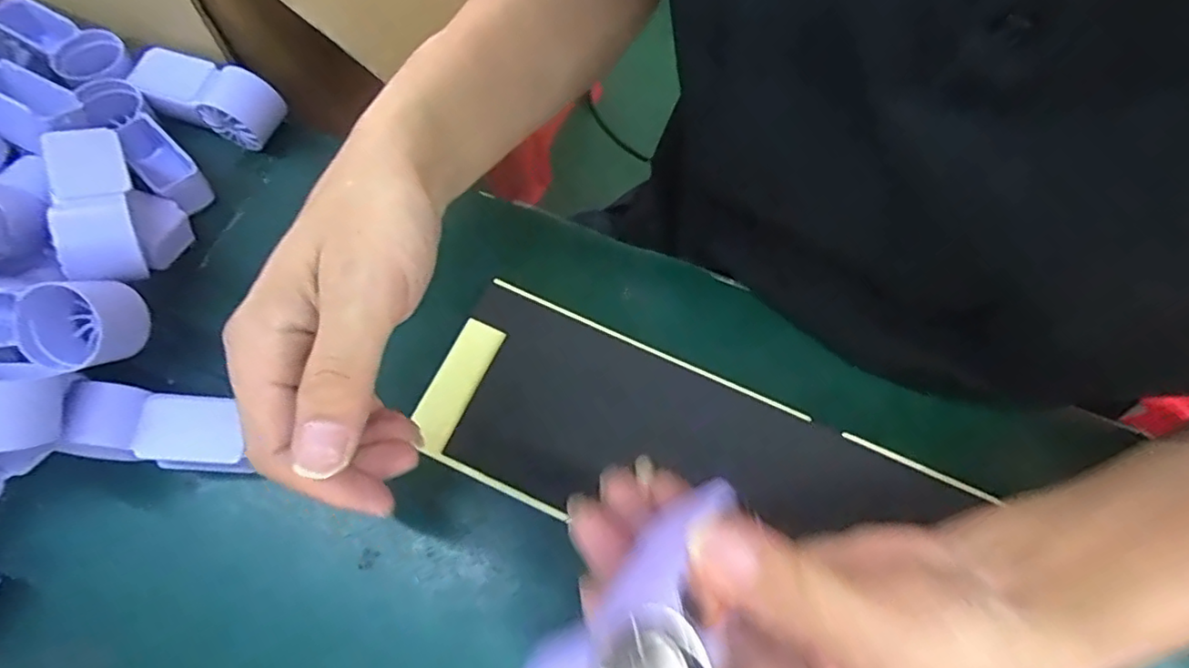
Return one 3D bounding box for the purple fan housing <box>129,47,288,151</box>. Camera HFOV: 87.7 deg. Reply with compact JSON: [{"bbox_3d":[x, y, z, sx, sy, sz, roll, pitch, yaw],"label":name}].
[{"bbox_3d":[-0.236,-0.145,0.378,0.088,0.037,0.036,23,70,6],"label":"purple fan housing"}]

